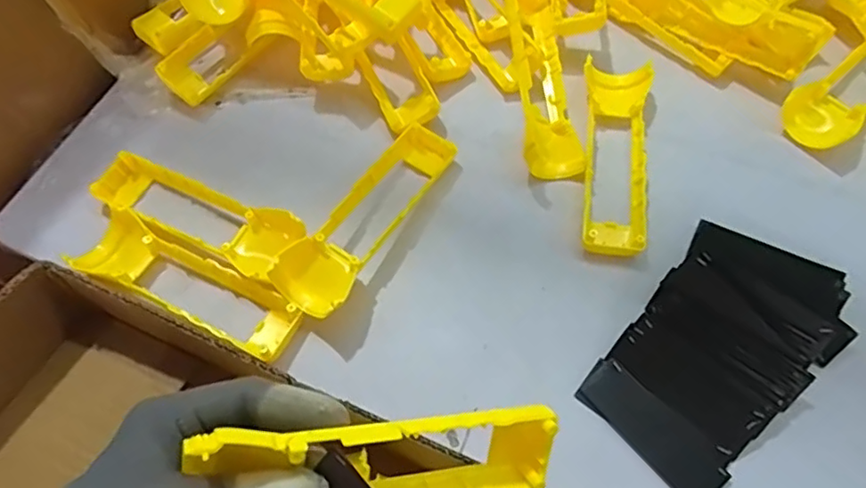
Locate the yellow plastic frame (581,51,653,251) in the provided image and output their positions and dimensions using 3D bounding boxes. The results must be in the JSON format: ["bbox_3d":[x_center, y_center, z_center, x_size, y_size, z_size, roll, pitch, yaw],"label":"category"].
[{"bbox_3d":[0.136,-0.066,0.439,0.048,0.022,0.160,6,63,5],"label":"yellow plastic frame"}]

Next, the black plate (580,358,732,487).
[{"bbox_3d":[0.133,0.114,0.357,0.030,0.004,0.091,-43,70,0],"label":"black plate"}]

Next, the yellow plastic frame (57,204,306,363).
[{"bbox_3d":[-0.166,0.027,0.402,0.164,0.021,0.049,22,65,12],"label":"yellow plastic frame"}]

